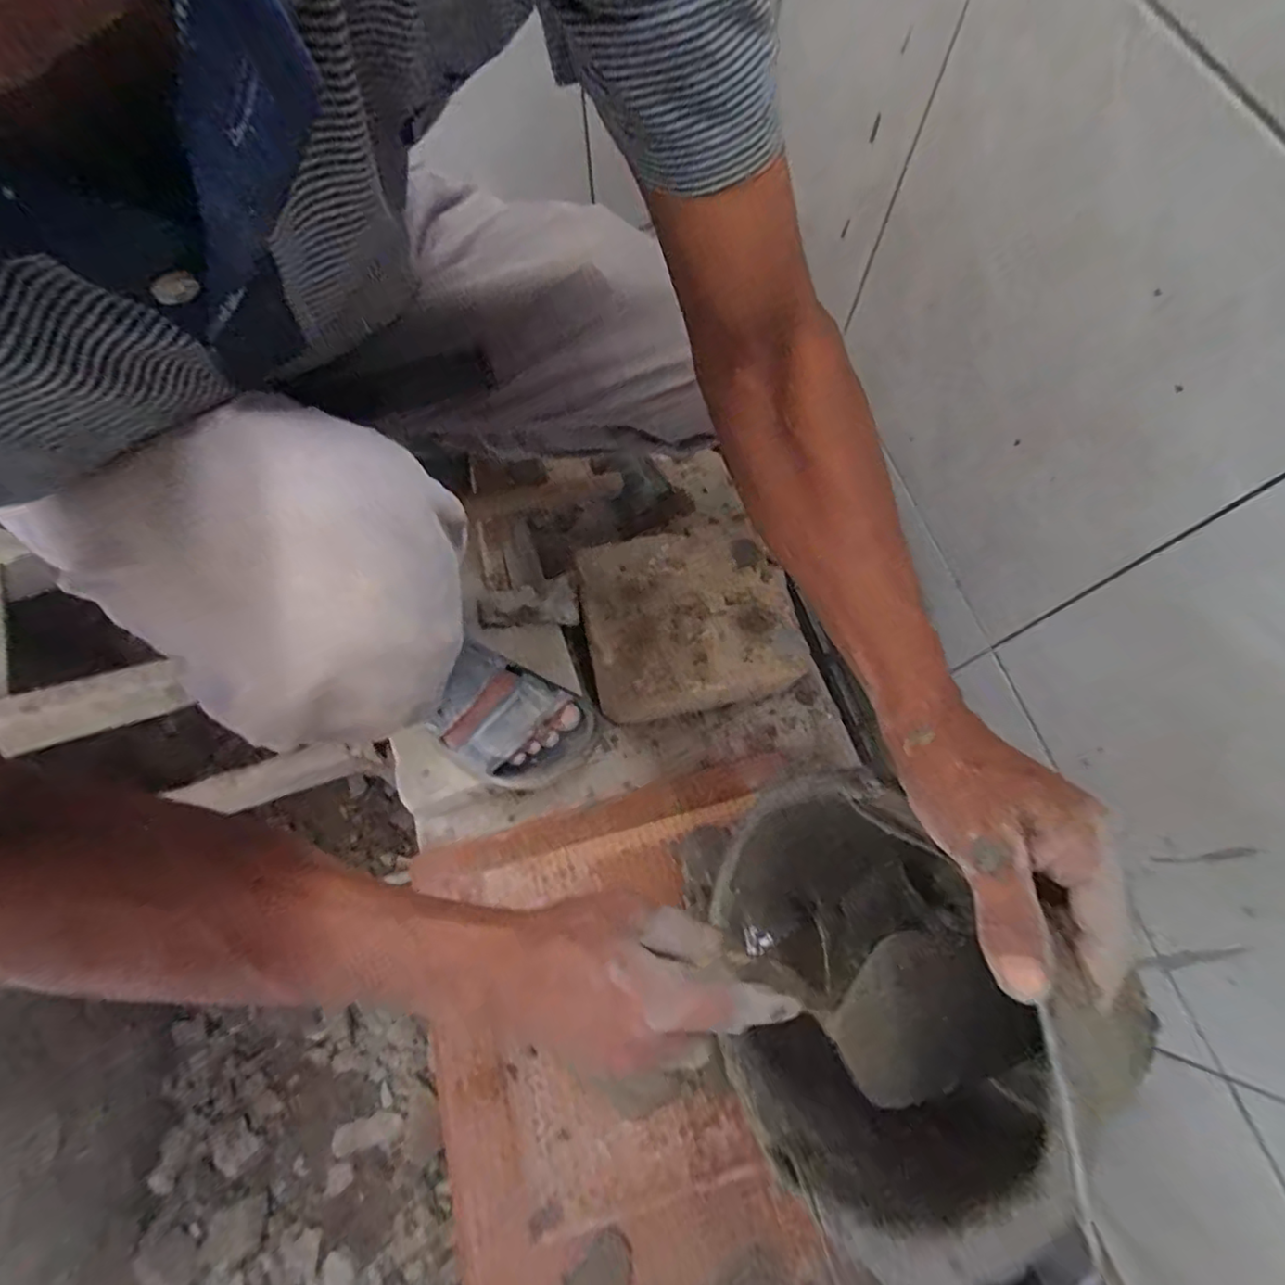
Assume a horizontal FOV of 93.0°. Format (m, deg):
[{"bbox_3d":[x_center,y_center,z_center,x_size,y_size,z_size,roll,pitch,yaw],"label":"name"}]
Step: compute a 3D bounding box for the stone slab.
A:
[{"bbox_3d":[0.047,-0.028,0.682,0.220,0.052,0.204,-11,72,-2],"label":"stone slab"}]

